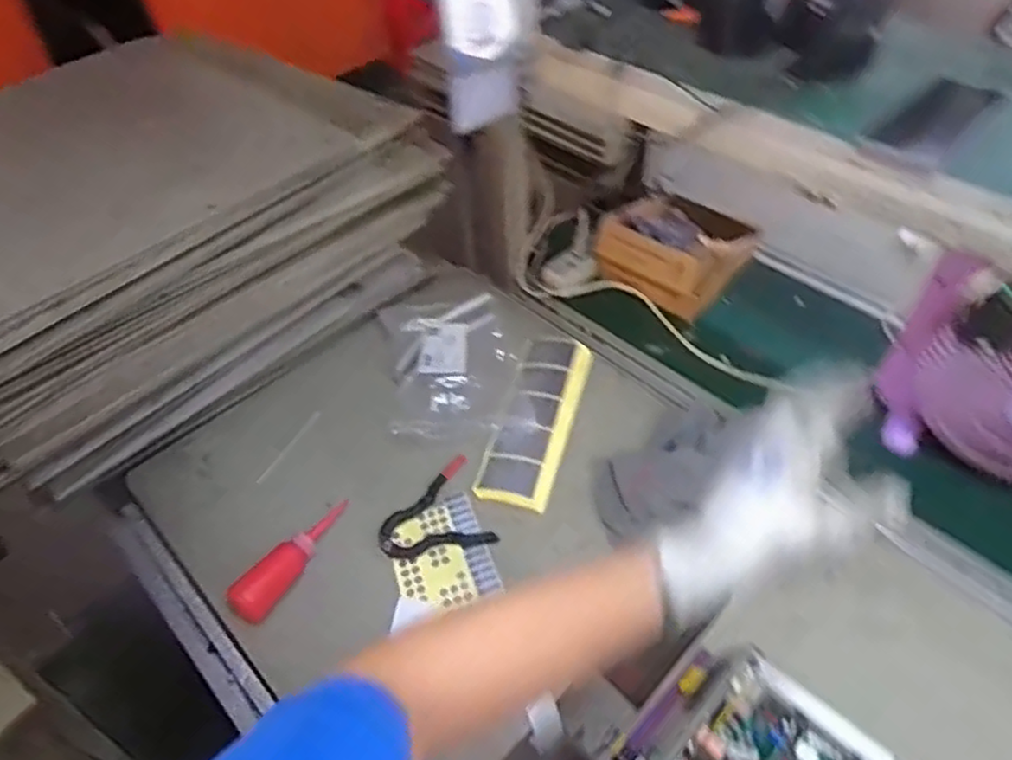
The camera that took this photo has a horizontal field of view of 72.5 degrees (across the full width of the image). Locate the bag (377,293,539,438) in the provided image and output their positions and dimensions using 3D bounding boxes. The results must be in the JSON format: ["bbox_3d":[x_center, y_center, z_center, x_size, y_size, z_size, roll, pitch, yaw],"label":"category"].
[{"bbox_3d":[-0.073,-0.034,0.980,0.201,0.042,0.263,-8,48,-4],"label":"bag"}]

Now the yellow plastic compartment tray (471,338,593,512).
[{"bbox_3d":[0.044,0.046,0.925,0.089,0.022,0.265,12,50,14],"label":"yellow plastic compartment tray"}]

